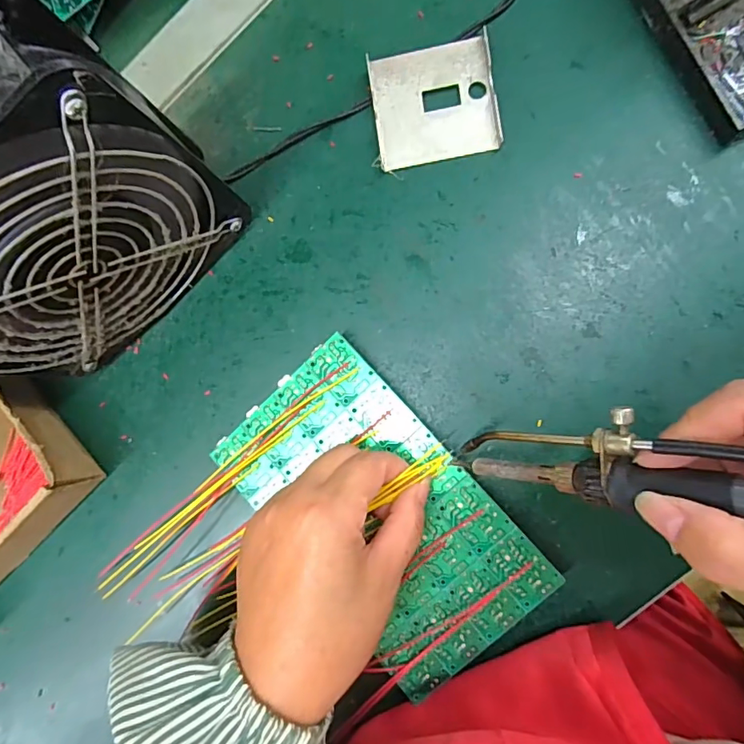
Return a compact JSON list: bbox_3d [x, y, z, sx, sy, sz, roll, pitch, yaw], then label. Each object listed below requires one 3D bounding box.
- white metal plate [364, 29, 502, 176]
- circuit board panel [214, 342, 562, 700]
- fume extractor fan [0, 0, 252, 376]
[{"bbox_3d":[0.036,-0.154,0.286,0.068,0.008,0.064,-8,86,9],"label":"white metal plate"},{"bbox_3d":[0.002,0.076,0.268,0.099,0.009,0.175,-44,82,5],"label":"circuit board panel"},{"bbox_3d":[-0.150,-0.067,0.240,0.146,0.154,0.059,-42,82,5],"label":"fume extractor fan"}]

